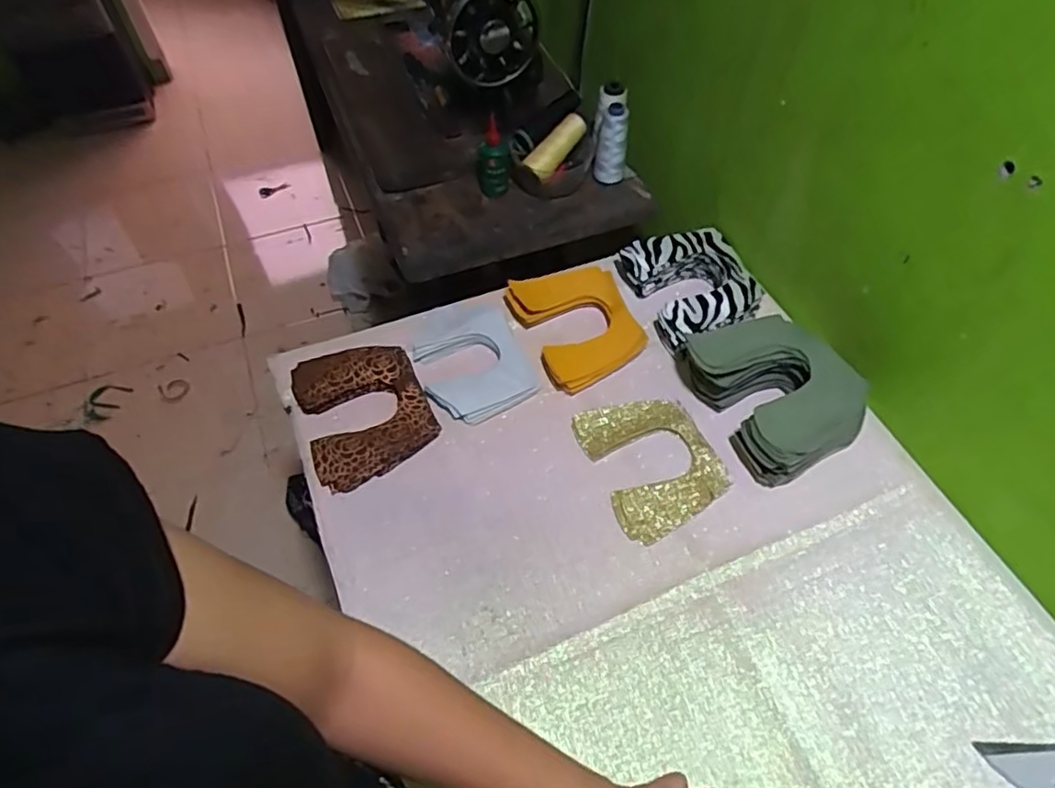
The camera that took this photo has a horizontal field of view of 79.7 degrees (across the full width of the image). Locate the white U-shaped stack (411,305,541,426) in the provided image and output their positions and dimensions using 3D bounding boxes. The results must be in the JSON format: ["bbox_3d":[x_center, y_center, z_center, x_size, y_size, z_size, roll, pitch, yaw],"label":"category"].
[{"bbox_3d":[-0.064,-0.039,0.732,0.116,0.028,0.144,-20,56,-14],"label":"white U-shaped stack"}]

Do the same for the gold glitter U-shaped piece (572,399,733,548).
[{"bbox_3d":[0.134,0.069,0.669,0.127,0.014,0.156,-17,56,-12],"label":"gold glitter U-shaped piece"}]

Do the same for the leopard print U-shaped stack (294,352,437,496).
[{"bbox_3d":[-0.180,0.016,0.698,0.131,0.035,0.159,-22,57,-15],"label":"leopard print U-shaped stack"}]

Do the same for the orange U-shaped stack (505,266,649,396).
[{"bbox_3d":[0.061,-0.087,0.757,0.129,0.022,0.156,-24,67,-13],"label":"orange U-shaped stack"}]

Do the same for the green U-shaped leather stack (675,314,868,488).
[{"bbox_3d":[0.263,-0.008,0.684,0.143,0.075,0.185,-21,56,-14],"label":"green U-shaped leather stack"}]

